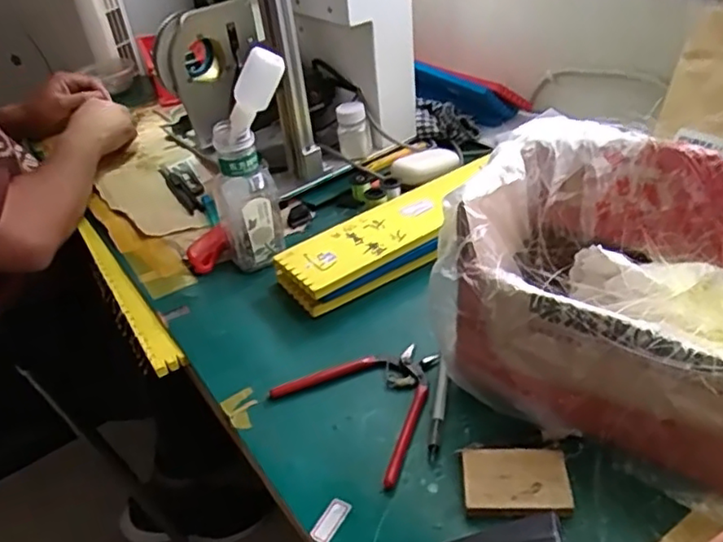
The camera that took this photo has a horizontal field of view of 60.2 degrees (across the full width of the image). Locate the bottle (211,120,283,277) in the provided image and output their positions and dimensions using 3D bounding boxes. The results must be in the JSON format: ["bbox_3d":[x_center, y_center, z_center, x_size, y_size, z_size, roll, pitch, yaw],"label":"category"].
[{"bbox_3d":[-0.121,-0.080,0.663,0.064,0.145,0.061,-18,39,-15],"label":"bottle"}]

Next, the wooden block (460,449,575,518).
[{"bbox_3d":[0.109,0.152,0.441,0.072,0.015,0.054,-2,38,6],"label":"wooden block"}]

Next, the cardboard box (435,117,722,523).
[{"bbox_3d":[0.219,0.025,0.461,0.268,0.171,0.197,21,45,31],"label":"cardboard box"}]

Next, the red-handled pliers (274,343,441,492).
[{"bbox_3d":[0.014,0.101,0.527,0.134,0.009,0.124,27,49,36],"label":"red-handled pliers"}]

